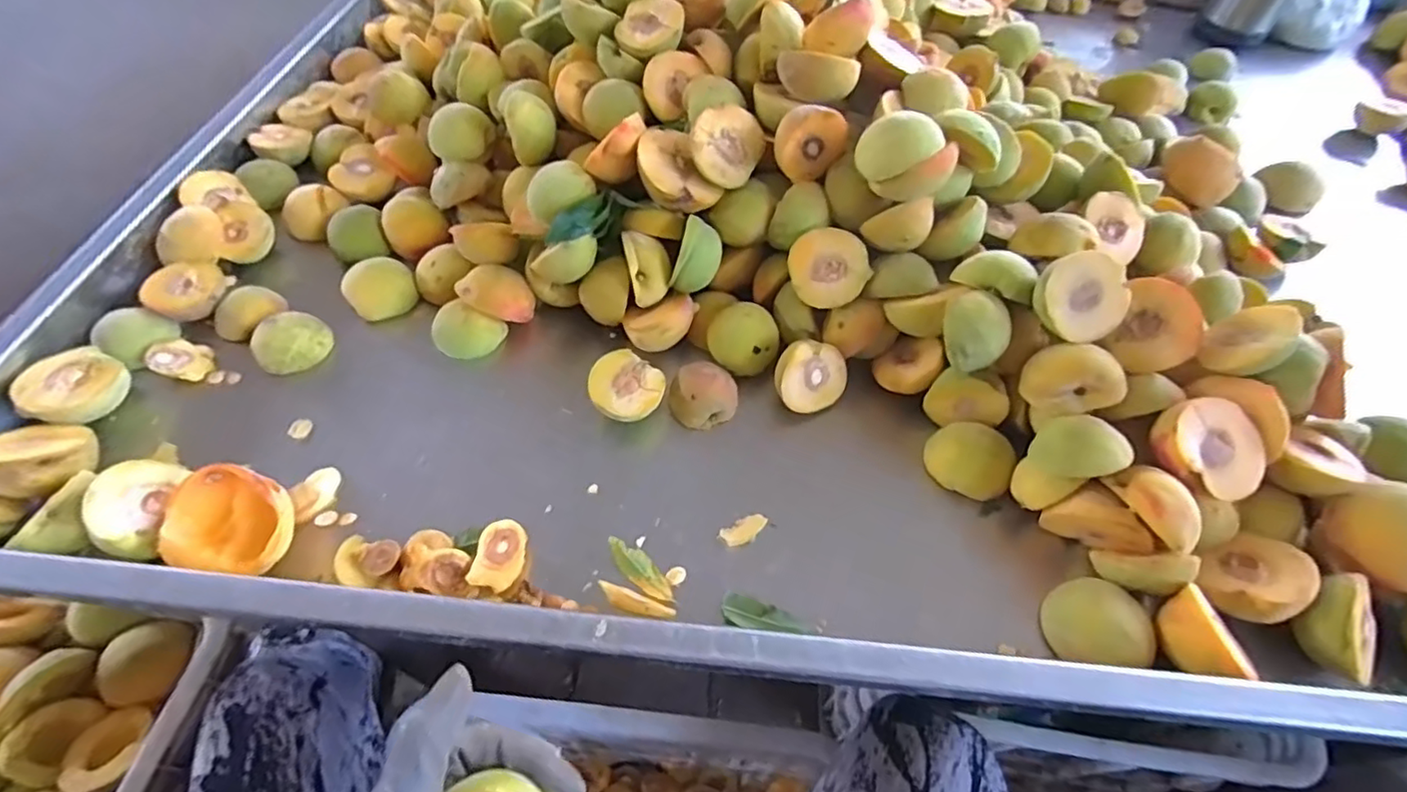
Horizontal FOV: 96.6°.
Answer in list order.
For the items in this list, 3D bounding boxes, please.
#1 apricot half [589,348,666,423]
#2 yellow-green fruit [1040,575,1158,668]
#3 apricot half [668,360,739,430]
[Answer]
[{"bbox_3d":[-0.060,-0.001,0.491,0.057,0.030,0.053,1,55,-1],"label":"apricot half"},{"bbox_3d":[0.244,0.146,0.396,0.052,0.041,0.055,1,55,-1],"label":"yellow-green fruit"},{"bbox_3d":[0.000,0.000,0.495,0.052,0.032,0.048,-2,55,-3],"label":"apricot half"}]

